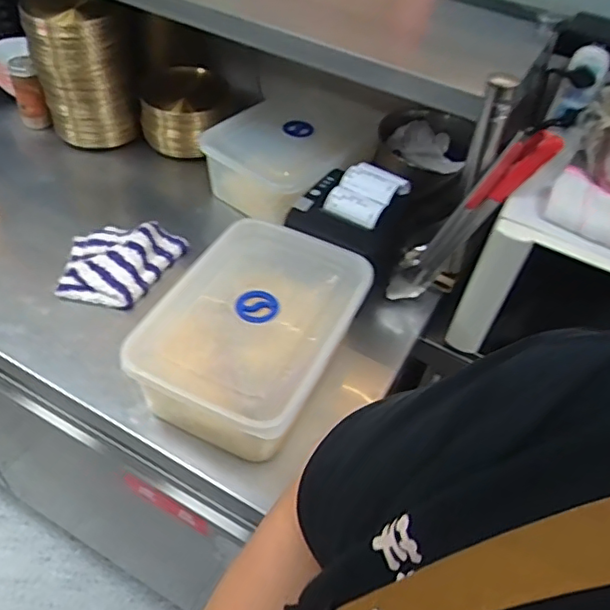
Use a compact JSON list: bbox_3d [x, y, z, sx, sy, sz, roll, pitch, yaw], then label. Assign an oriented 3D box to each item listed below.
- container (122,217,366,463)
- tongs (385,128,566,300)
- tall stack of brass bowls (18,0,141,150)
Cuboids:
[{"bbox_3d":[-0.061,0.032,0.749,0.212,0.096,0.309,23,49,14],"label":"container"},{"bbox_3d":[0.224,-0.120,0.823,0.064,0.308,0.028,16,39,-33],"label":"tongs"},{"bbox_3d":[-0.415,-0.440,1.092,0.170,0.238,0.166,-12,50,-18],"label":"tall stack of brass bowls"}]

